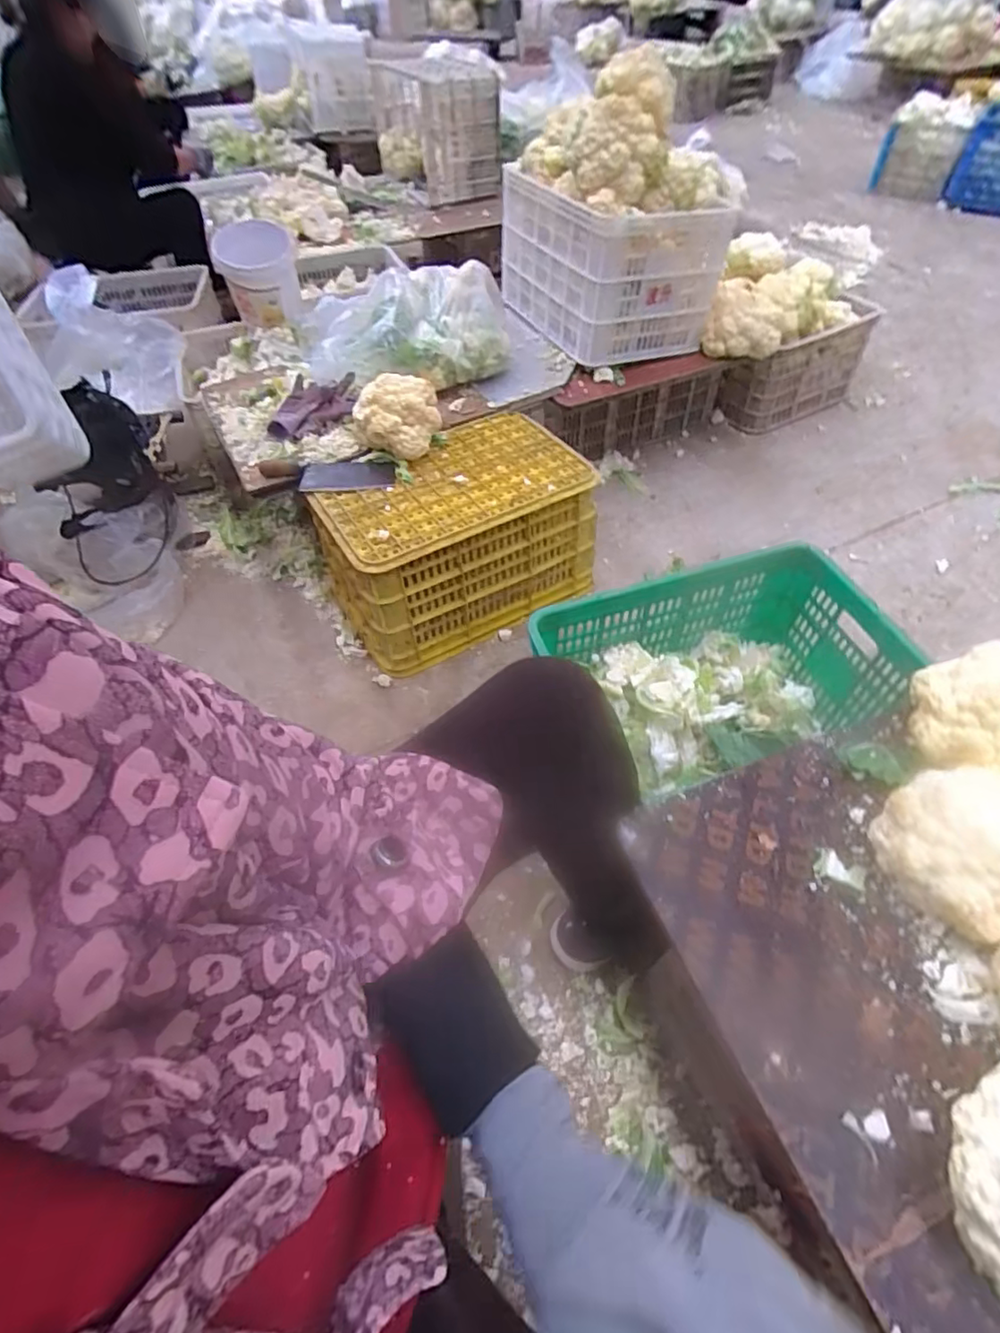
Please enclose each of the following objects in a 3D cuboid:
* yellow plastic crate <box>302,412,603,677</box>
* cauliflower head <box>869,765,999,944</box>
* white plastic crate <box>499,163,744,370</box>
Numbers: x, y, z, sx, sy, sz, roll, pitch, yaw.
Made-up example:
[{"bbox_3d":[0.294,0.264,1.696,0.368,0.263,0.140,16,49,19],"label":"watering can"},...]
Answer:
[{"bbox_3d":[-0.089,-0.267,1.255,0.522,0.282,0.336,-31,58,-17],"label":"yellow plastic crate"},{"bbox_3d":[0.491,0.176,0.612,0.164,0.094,0.159,-18,55,-9],"label":"cauliflower head"},{"bbox_3d":[0.241,-1.005,1.477,0.381,0.288,0.518,-20,55,-10],"label":"white plastic crate"}]

